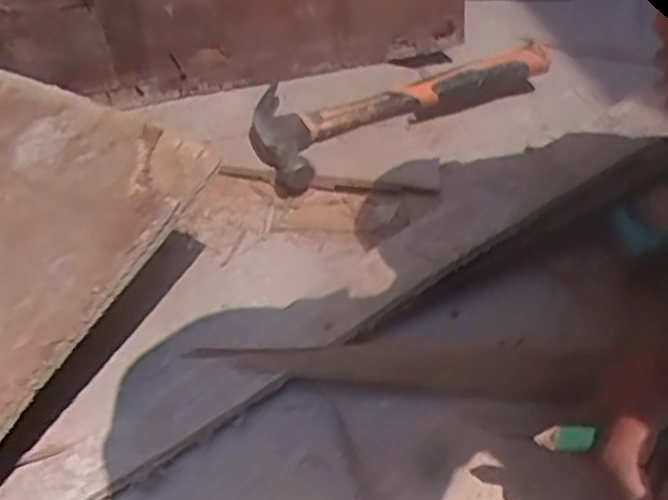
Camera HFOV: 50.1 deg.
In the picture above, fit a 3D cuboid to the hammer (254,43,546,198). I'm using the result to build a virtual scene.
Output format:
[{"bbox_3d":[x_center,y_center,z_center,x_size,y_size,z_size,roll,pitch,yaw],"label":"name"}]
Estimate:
[{"bbox_3d":[0.061,-0.156,0.712,0.317,0.042,0.115,-26,52,-23],"label":"hammer"}]

